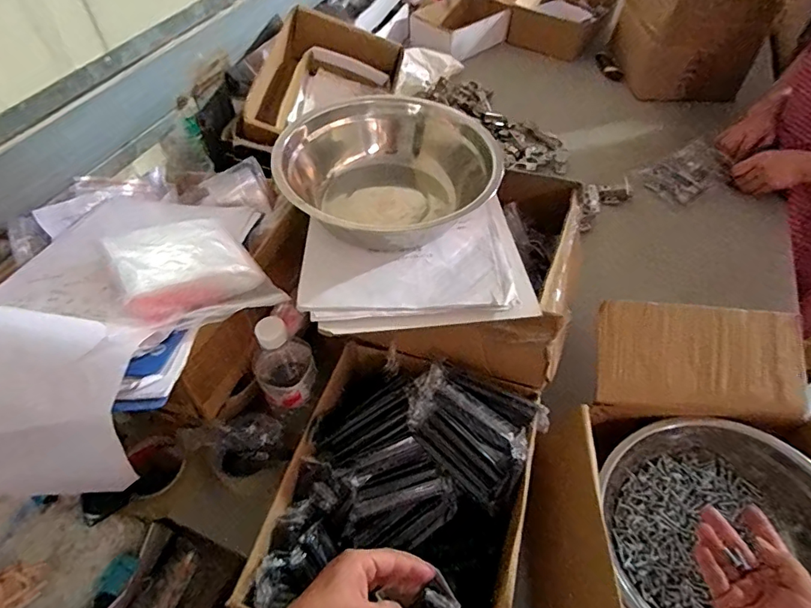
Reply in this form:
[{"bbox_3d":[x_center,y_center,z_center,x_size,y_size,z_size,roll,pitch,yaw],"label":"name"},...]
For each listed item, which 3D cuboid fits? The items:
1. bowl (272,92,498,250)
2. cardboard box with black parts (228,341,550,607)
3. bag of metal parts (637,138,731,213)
[{"bbox_3d":[-0.022,-0.151,0.560,0.241,0.075,0.207,-2,52,-1],"label":"bowl"},{"bbox_3d":[-0.002,0.225,0.539,0.245,0.143,0.292,15,54,12],"label":"cardboard box with black parts"},{"bbox_3d":[0.582,-0.273,0.994,0.201,0.025,0.111,-30,58,-21],"label":"bag of metal parts"}]

